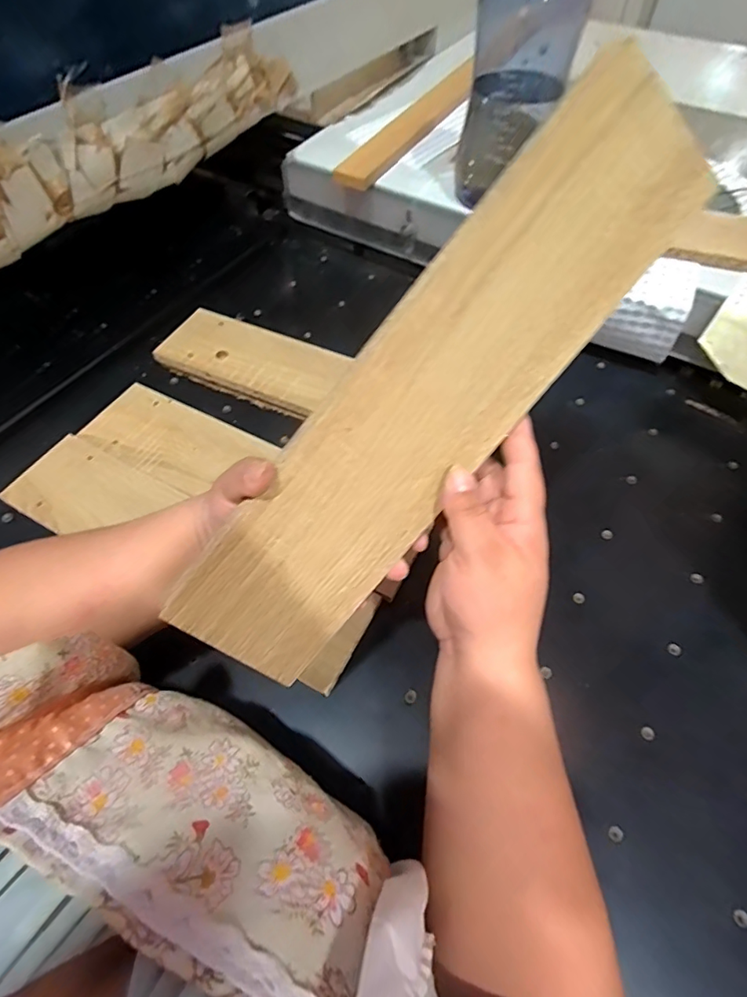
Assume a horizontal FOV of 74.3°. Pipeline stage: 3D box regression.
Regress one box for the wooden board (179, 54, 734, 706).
[{"bbox_3d":[0.031,-0.050,0.270,0.092,0.008,0.362,38,97,-21],"label":"wooden board"}]

